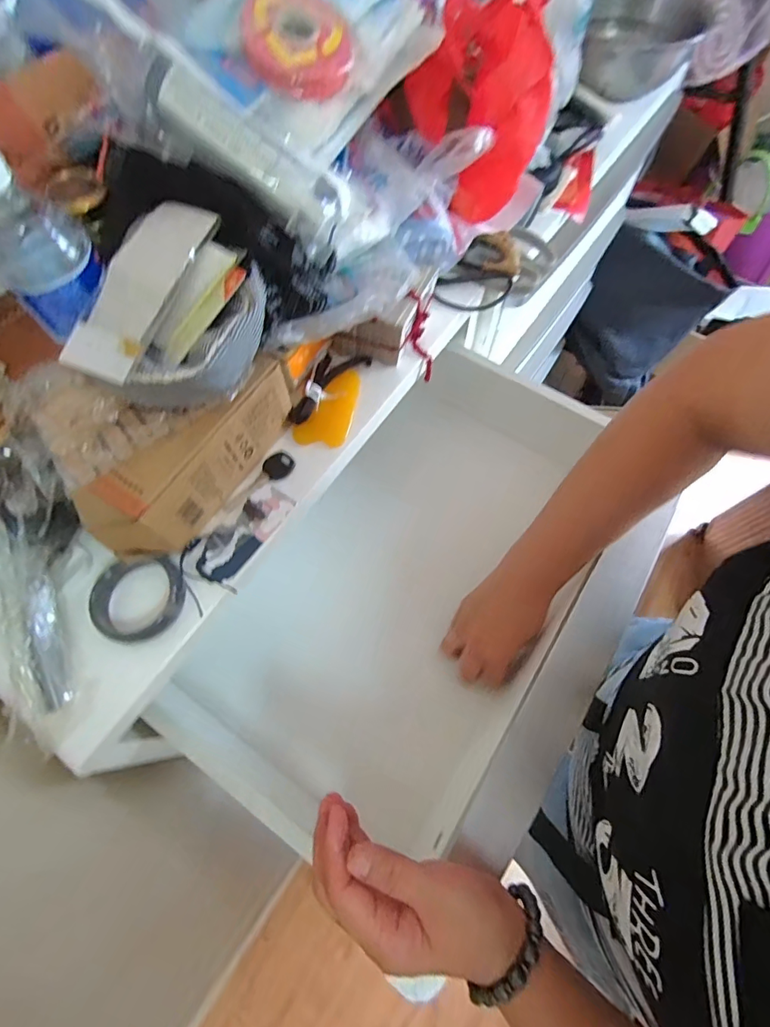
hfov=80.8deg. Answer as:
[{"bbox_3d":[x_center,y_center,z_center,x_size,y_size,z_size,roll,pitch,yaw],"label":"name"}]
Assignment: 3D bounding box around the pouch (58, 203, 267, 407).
[{"bbox_3d":[-0.140,-0.138,0.316,0.103,0.068,0.137,21,69,10],"label":"pouch"}]

